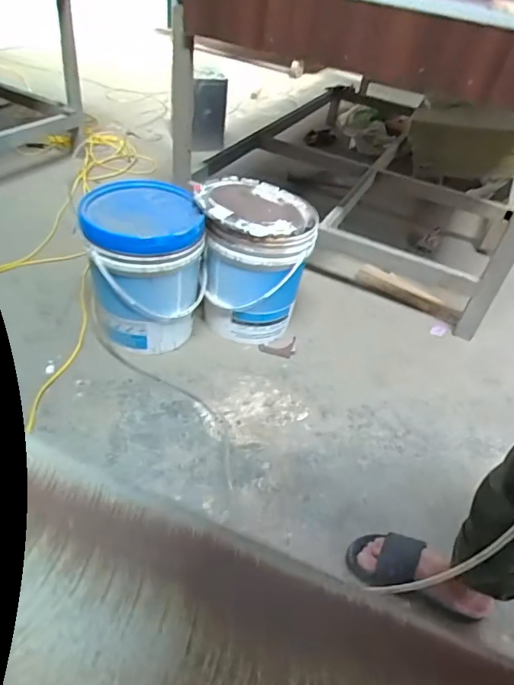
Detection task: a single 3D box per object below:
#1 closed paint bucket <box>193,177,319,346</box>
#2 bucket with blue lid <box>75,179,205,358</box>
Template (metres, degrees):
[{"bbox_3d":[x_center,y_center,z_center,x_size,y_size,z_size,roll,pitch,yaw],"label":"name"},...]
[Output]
[{"bbox_3d":[-0.015,-0.224,1.389,0.323,0.402,0.320,10,42,2],"label":"closed paint bucket"},{"bbox_3d":[-0.305,-0.190,1.308,0.284,0.389,0.295,5,42,-4],"label":"bucket with blue lid"}]

